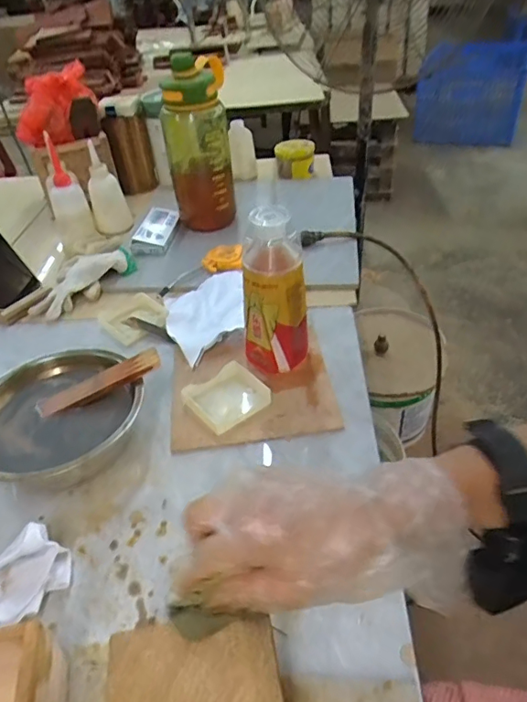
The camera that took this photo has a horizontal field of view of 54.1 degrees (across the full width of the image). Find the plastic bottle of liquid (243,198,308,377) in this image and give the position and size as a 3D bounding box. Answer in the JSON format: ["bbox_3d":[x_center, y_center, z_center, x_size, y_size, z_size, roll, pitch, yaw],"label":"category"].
[{"bbox_3d":[0.011,-0.065,0.569,0.068,0.180,0.075,-6,39,1],"label":"plastic bottle of liquid"}]

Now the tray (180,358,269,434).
[{"bbox_3d":[-0.040,0.049,0.561,0.079,0.023,0.066,-30,45,-26],"label":"tray"}]

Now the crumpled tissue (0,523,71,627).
[{"bbox_3d":[-0.203,0.182,0.409,0.063,0.044,0.090,23,47,31],"label":"crumpled tissue"}]

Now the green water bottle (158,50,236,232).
[{"bbox_3d":[-0.103,-0.327,0.843,0.105,0.243,0.106,-9,39,-3],"label":"green water bottle"}]

